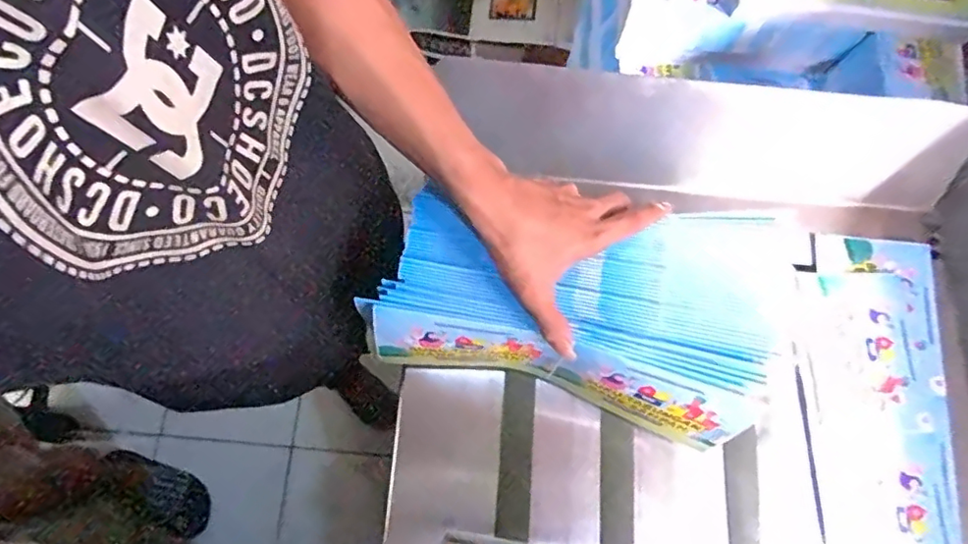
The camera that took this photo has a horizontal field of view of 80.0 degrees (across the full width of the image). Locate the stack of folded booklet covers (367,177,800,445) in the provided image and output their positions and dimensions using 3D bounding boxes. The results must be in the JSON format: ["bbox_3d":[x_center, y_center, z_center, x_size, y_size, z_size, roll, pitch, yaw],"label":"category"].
[{"bbox_3d":[0.069,0.044,0.486,0.314,0.104,0.158,6,76,0],"label":"stack of folded booklet covers"}]

